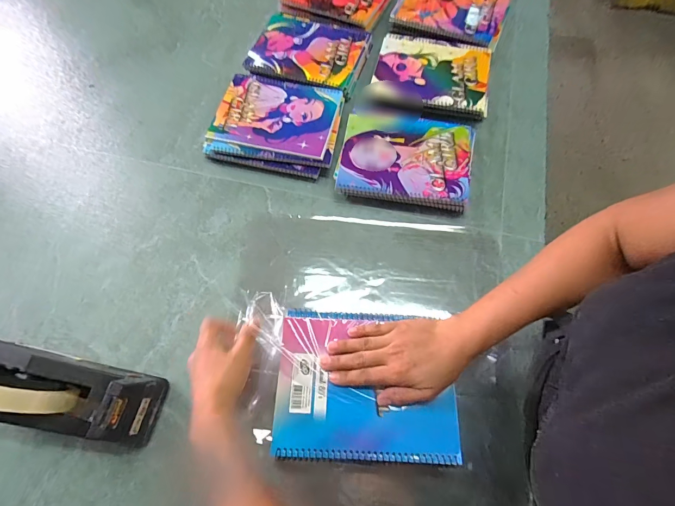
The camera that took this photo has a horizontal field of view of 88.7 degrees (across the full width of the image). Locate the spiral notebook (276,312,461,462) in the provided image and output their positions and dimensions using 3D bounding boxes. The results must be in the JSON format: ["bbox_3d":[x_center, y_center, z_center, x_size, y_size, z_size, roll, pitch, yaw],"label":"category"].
[{"bbox_3d":[0.032,0.145,0.392,0.197,0.008,0.157,2,66,1],"label":"spiral notebook"}]

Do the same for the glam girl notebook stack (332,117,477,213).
[{"bbox_3d":[0.112,-0.147,0.558,0.210,0.043,0.162,7,66,4],"label":"glam girl notebook stack"}]

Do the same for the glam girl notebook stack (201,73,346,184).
[{"bbox_3d":[-0.102,-0.219,0.592,0.208,0.039,0.176,14,67,7],"label":"glam girl notebook stack"}]

